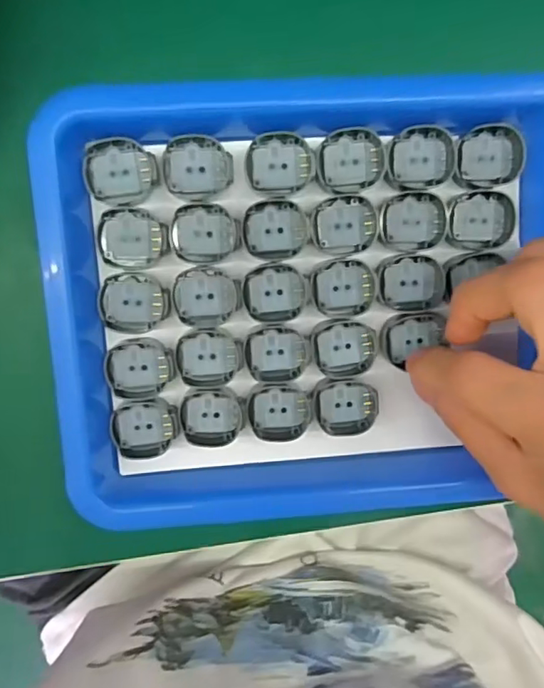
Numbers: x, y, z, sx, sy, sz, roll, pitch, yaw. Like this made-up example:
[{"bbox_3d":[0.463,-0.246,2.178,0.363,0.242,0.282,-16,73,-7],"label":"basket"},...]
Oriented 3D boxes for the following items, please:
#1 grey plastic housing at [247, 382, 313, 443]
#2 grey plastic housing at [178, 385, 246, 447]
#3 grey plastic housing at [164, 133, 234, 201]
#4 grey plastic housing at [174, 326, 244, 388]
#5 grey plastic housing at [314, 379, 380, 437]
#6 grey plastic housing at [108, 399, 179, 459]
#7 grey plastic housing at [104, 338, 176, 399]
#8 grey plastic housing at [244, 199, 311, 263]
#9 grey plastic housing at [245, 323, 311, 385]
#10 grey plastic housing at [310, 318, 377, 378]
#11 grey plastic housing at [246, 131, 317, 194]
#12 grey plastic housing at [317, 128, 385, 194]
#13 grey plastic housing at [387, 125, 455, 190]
[{"bbox_3d":[0.004,0.030,0.243,0.027,0.005,0.024,-1,98,-3],"label":"grey plastic housing"},{"bbox_3d":[-0.025,0.032,0.242,0.027,0.004,0.025,-2,98,-3],"label":"grey plastic housing"},{"bbox_3d":[-0.030,-0.072,0.226,0.027,0.004,0.025,-8,98,-2],"label":"grey plastic housing"},{"bbox_3d":[-0.027,0.006,0.238,0.027,0.004,0.025,-2,98,-3],"label":"grey plastic housing"},{"bbox_3d":[0.033,0.028,0.246,0.027,0.004,0.025,1,98,-3],"label":"grey plastic housing"},{"bbox_3d":[-0.054,0.037,0.241,0.029,0.004,0.026,-11,98,-2],"label":"grey plastic housing"},{"bbox_3d":[-0.056,0.011,0.236,0.028,0.004,0.025,-2,98,-3],"label":"grey plastic housing"},{"bbox_3d":[0.002,-0.047,0.231,0.027,0.004,0.024,-4,98,-2],"label":"grey plastic housing"},{"bbox_3d":[0.002,0.004,0.240,0.027,0.004,0.025,-3,98,-3],"label":"grey plastic housing"},{"bbox_3d":[0.031,0.002,0.241,0.027,0.004,0.026,-2,98,-3],"label":"grey plastic housing"},{"bbox_3d":[0.004,-0.074,0.227,0.028,0.004,0.024,-4,98,-2],"label":"grey plastic housing"},{"bbox_3d":[0.033,-0.076,0.229,0.028,0.004,0.025,-6,98,-2],"label":"grey plastic housing"},{"bbox_3d":[0.062,-0.077,0.232,0.028,0.004,0.025,-3,98,-3],"label":"grey plastic housing"}]

